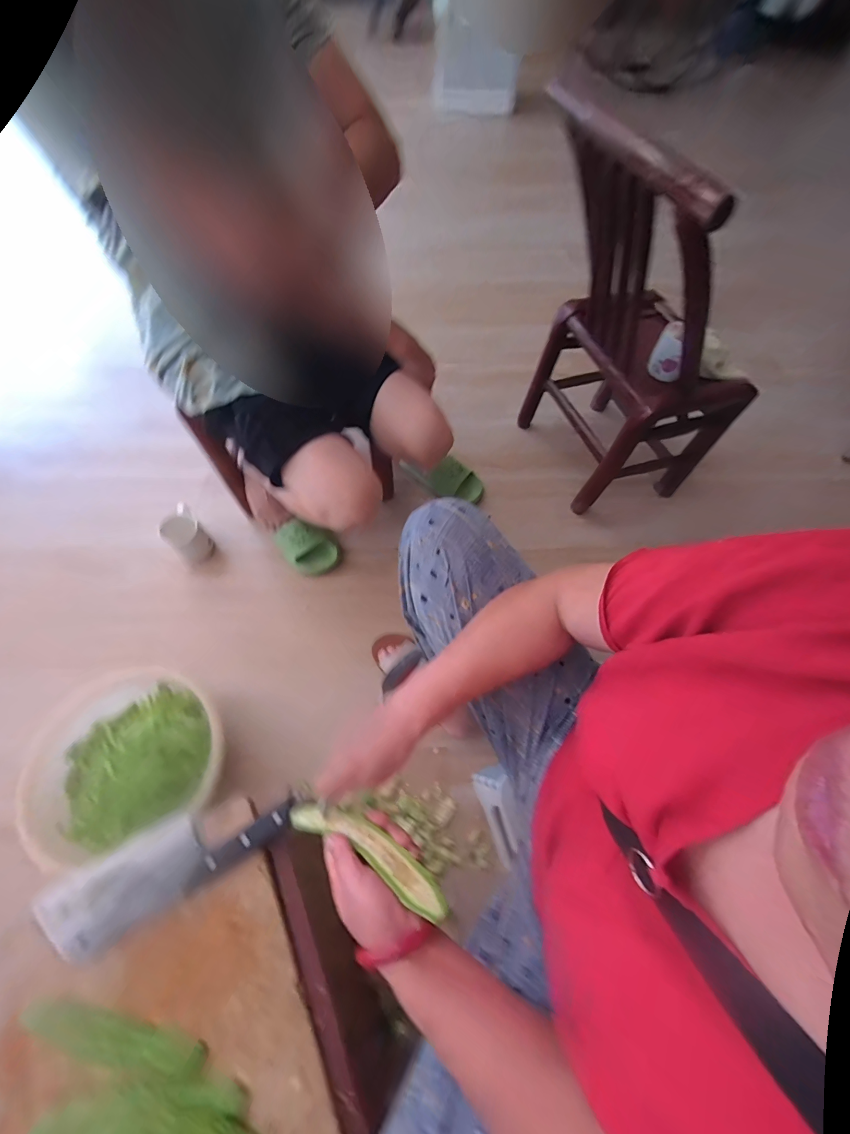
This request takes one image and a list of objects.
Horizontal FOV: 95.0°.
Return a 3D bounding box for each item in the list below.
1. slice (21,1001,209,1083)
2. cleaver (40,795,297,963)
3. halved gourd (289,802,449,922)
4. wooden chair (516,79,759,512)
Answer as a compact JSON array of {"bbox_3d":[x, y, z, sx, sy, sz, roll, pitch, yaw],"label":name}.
[{"bbox_3d":[-0.312,0.471,0.388,0.180,0.009,0.033,10,63,4],"label":"slice"},{"bbox_3d":[-0.295,0.341,0.454,0.275,0.020,0.083,-26,66,-14],"label":"cleaver"},{"bbox_3d":[-0.057,0.276,0.383,0.179,0.019,0.033,14,61,28],"label":"halved gourd"},{"bbox_3d":[0.434,-0.467,0.828,0.415,0.653,0.402,-15,64,-9],"label":"wooden chair"}]

